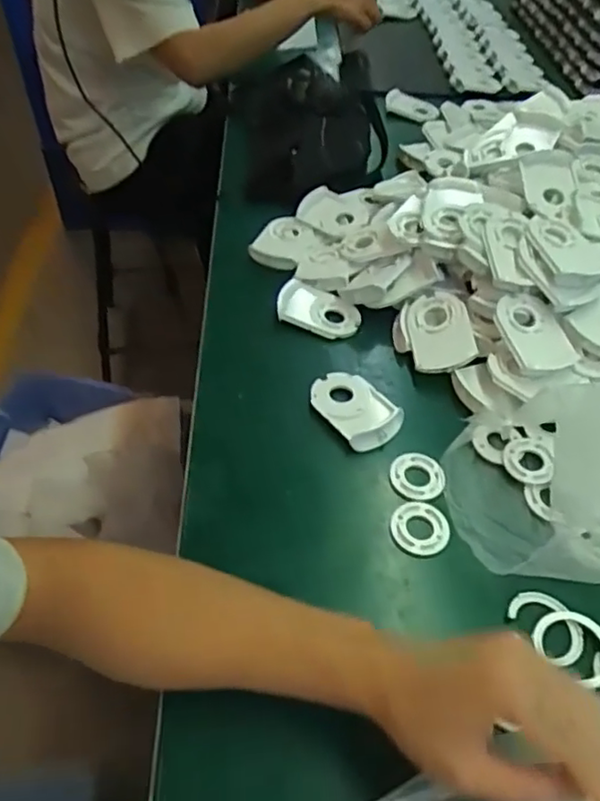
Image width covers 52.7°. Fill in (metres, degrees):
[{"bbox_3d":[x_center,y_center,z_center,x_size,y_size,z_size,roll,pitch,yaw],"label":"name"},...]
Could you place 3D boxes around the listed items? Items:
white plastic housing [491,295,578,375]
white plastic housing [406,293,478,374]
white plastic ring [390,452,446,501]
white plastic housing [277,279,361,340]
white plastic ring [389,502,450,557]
[{"bbox_3d":[0.209,-0.060,0.542,0.052,0.015,0.083,-15,61,-7],"label":"white plastic housing"},{"bbox_3d":[0.133,-0.066,0.578,0.058,0.013,0.081,-17,61,21],"label":"white plastic housing"},{"bbox_3d":[0.096,0.061,0.496,0.042,0.006,0.043,2,49,-2],"label":"white plastic ring"},{"bbox_3d":[0.020,-0.093,0.616,0.081,0.027,0.054,15,50,9],"label":"white plastic housing"},{"bbox_3d":[0.092,0.098,0.466,0.045,0.007,0.043,2,49,-2],"label":"white plastic ring"}]

